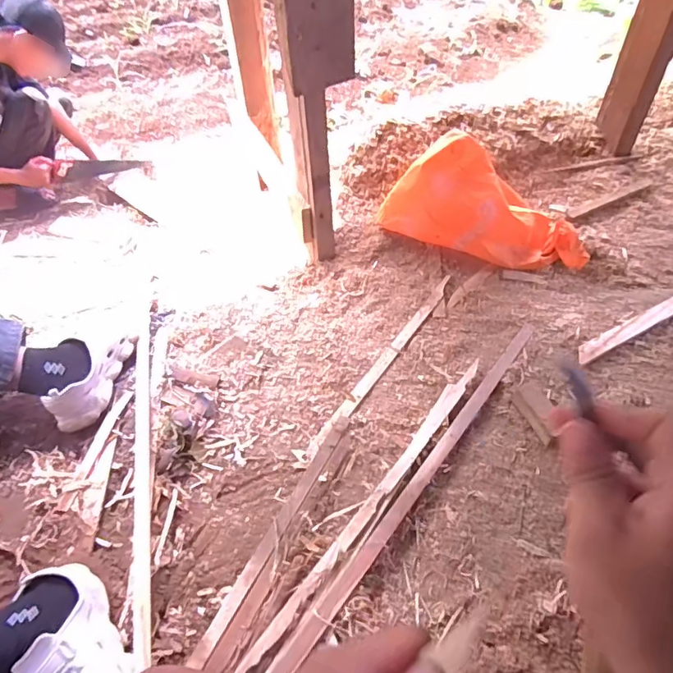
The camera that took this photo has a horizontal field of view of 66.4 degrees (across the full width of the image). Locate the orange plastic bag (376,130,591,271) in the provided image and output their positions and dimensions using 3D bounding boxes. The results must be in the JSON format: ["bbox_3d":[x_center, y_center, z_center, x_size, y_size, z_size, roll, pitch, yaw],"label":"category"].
[{"bbox_3d":[0.327,-0.303,1.108,0.441,0.170,0.210,11,52,14],"label":"orange plastic bag"}]

